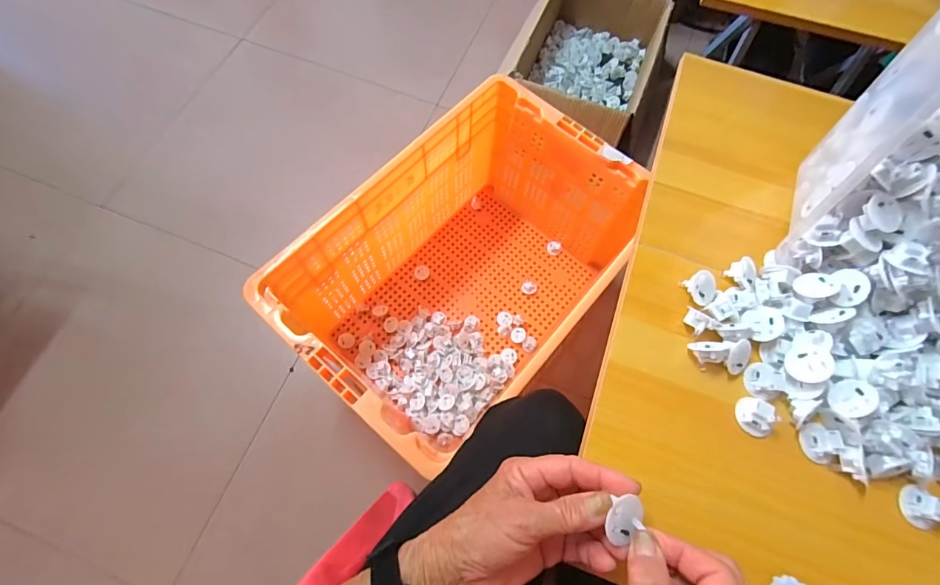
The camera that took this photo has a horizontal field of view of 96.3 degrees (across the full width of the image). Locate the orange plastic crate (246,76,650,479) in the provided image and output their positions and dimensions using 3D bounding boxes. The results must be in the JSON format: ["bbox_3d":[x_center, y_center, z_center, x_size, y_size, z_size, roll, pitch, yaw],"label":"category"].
[{"bbox_3d":[-0.013,-0.034,0.781,0.353,0.305,0.566,41,73,12],"label":"orange plastic crate"}]

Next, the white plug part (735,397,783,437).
[{"bbox_3d":[0.249,0.109,0.366,0.030,0.016,0.028,1,69,-2],"label":"white plug part"}]

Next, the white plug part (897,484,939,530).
[{"bbox_3d":[0.371,0.176,0.344,0.028,0.020,0.032,3,69,-1],"label":"white plug part"}]

